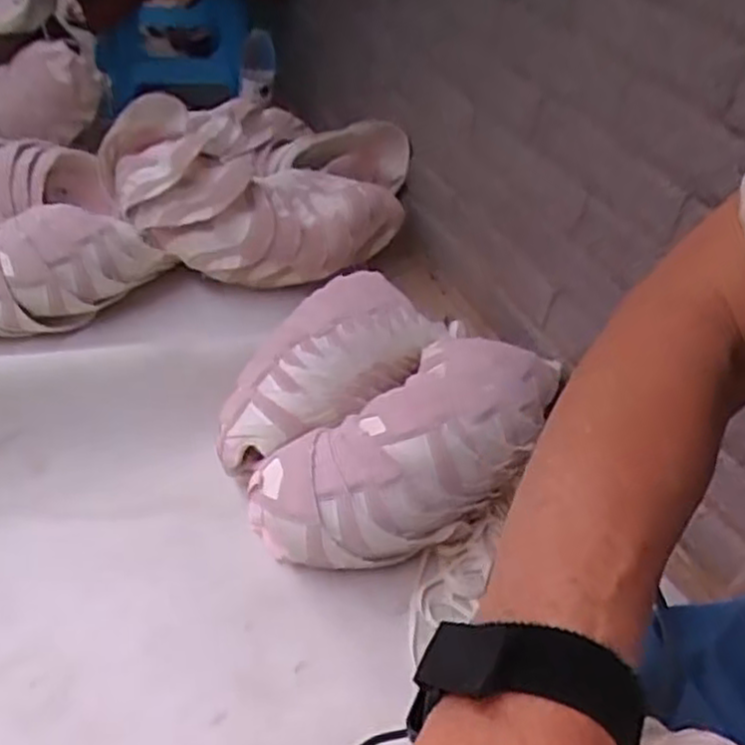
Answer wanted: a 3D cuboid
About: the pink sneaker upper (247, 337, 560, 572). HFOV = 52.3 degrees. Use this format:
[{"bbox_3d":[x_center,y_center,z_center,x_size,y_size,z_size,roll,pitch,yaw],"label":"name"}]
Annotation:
[{"bbox_3d":[0.040,0.085,0.760,0.314,0.157,0.164,-27,53,-36],"label":"pink sneaker upper"}]

